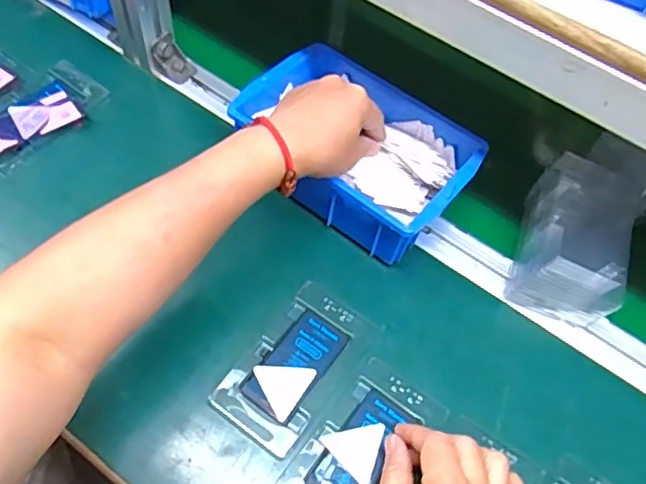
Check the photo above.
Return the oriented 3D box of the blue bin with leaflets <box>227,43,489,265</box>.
[{"bbox_3d":[0.032,-0.089,0.546,0.203,0.063,0.141,35,63,15],"label":"blue bin with leaflets"}]

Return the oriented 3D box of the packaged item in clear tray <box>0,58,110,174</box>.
[{"bbox_3d":[-0.274,-0.125,0.570,0.079,0.010,0.128,34,63,15],"label":"packaged item in clear tray"}]

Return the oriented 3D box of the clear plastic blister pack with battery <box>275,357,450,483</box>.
[{"bbox_3d":[0.029,0.150,0.429,0.071,0.011,0.127,33,64,14],"label":"clear plastic blister pack with battery"}]

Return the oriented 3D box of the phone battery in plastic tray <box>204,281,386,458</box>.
[{"bbox_3d":[-0.021,0.093,0.462,0.070,0.005,0.130,33,62,14],"label":"phone battery in plastic tray"}]

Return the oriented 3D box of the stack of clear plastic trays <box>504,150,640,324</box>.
[{"bbox_3d":[0.218,0.001,0.513,0.086,0.066,0.116,20,60,7],"label":"stack of clear plastic trays"}]

